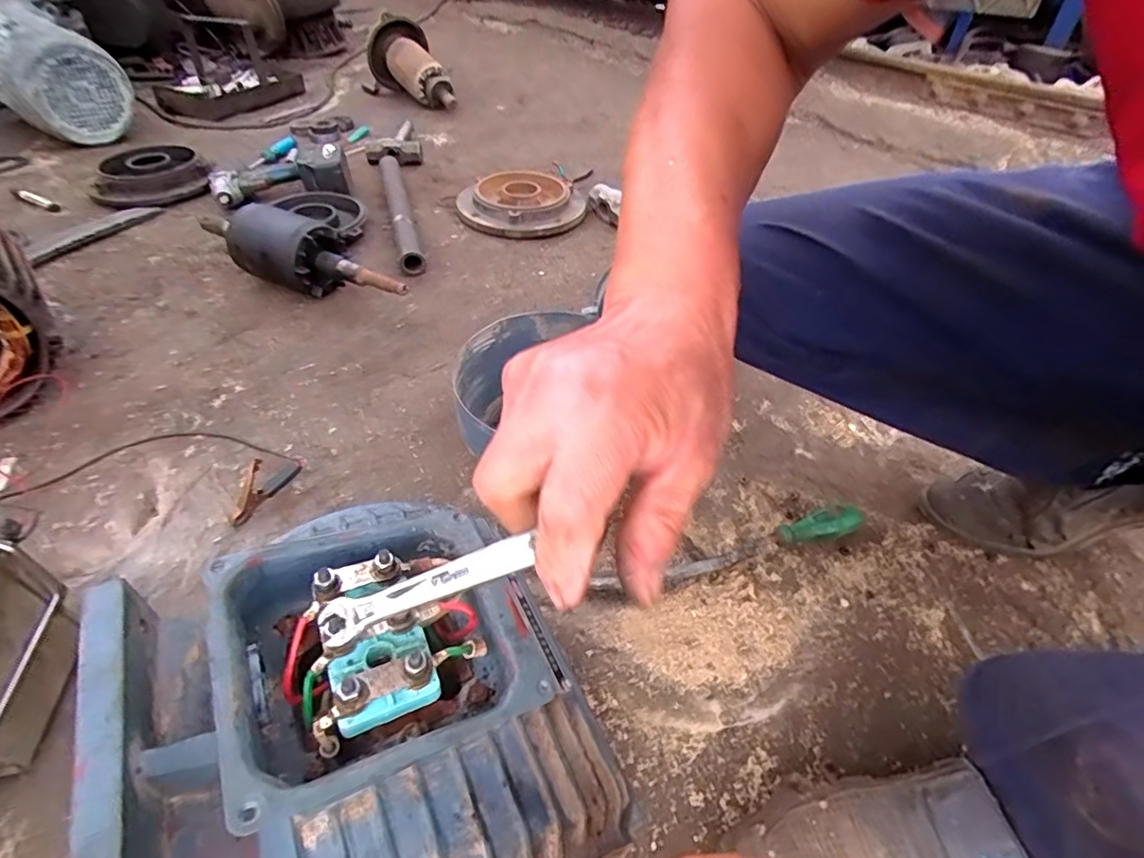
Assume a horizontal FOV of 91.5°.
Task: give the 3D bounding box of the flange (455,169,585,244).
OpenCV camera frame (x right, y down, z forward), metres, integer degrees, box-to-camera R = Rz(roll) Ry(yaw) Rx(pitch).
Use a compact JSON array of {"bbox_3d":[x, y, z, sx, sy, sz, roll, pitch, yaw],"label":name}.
[{"bbox_3d":[-0.092,-0.423,1.045,0.217,0.056,0.208,1,45,-1],"label":"flange"}]

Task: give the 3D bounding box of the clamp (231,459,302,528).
[{"bbox_3d":[-0.308,0.056,0.552,0.014,0.051,0.079,26,49,22],"label":"clamp"}]

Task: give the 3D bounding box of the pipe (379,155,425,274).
[{"bbox_3d":[-0.316,-0.409,1.021,0.042,0.036,0.444,-12,46,-14],"label":"pipe"}]

